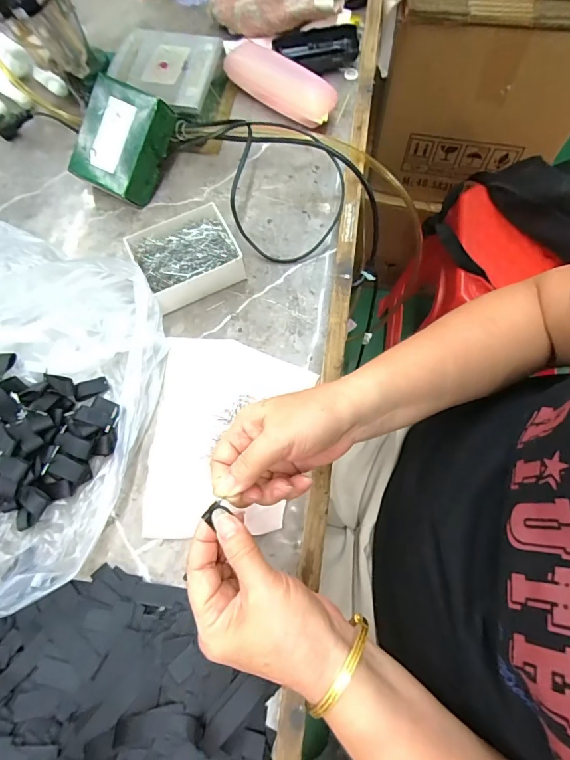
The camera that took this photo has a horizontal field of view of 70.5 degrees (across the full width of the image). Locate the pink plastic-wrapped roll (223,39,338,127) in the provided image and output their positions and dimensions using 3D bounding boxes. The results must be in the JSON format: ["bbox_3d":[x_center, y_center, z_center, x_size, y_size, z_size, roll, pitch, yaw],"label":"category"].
[{"bbox_3d":[-0.005,-0.366,0.497,0.153,0.039,0.051,39,76,13],"label":"pink plastic-wrapped roll"}]

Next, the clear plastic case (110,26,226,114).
[{"bbox_3d":[-0.148,-0.370,0.479,0.121,0.015,0.120,9,72,5],"label":"clear plastic case"}]

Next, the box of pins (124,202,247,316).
[{"bbox_3d":[-0.101,-0.126,0.419,0.101,0.047,0.086,-26,72,-7],"label":"box of pins"}]

